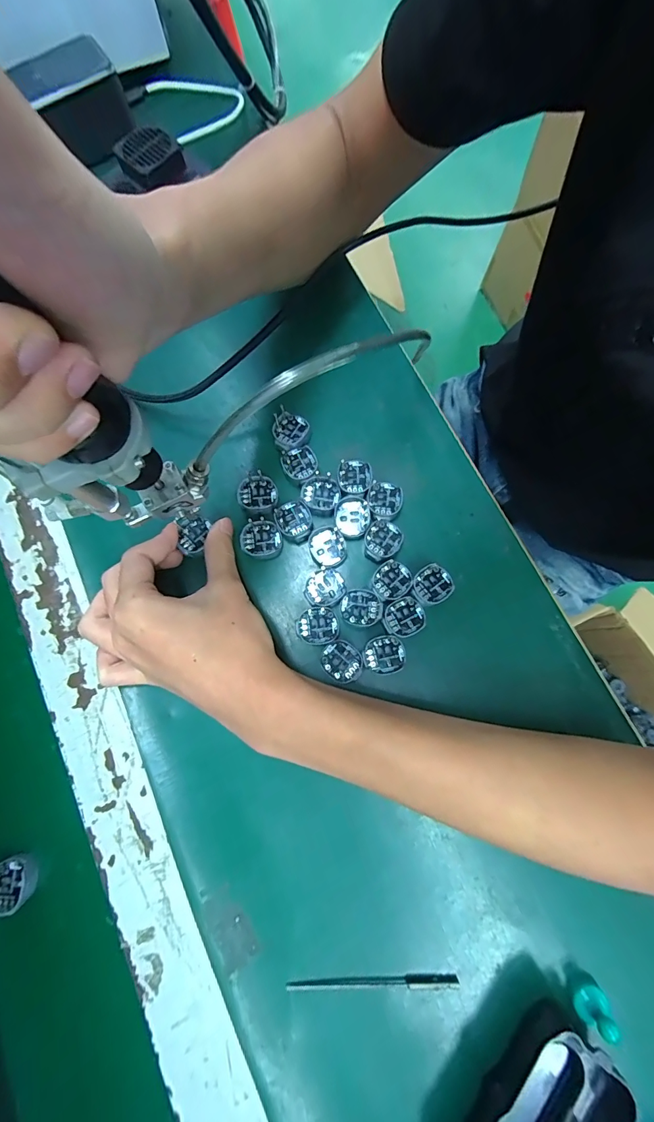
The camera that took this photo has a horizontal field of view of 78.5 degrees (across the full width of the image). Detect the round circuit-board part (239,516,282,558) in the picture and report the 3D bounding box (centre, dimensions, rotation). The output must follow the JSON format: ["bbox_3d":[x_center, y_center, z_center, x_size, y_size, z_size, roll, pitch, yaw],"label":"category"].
[{"bbox_3d":[-0.047,-0.017,0.282,0.028,0.004,0.027,0,78,1],"label":"round circuit-board part"}]

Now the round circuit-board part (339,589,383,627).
[{"bbox_3d":[0.023,0.032,0.270,0.028,0.004,0.024,2,78,1],"label":"round circuit-board part"}]

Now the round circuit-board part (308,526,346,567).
[{"bbox_3d":[0.000,-0.010,0.281,0.025,0.004,0.028,-13,78,-2],"label":"round circuit-board part"}]

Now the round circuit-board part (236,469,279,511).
[{"bbox_3d":[-0.050,-0.049,0.288,0.028,0.004,0.027,0,78,1],"label":"round circuit-board part"}]

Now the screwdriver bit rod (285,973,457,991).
[{"bbox_3d":[0.027,0.246,0.232,0.098,0.004,0.007,-2,78,0],"label":"screwdriver bit rod"}]

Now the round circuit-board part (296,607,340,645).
[{"bbox_3d":[-0.006,0.043,0.268,0.028,0.004,0.024,1,78,1],"label":"round circuit-board part"}]

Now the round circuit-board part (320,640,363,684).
[{"bbox_3d":[0.009,0.066,0.263,0.025,0.004,0.027,0,78,1],"label":"round circuit-board part"}]

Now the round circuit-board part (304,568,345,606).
[{"bbox_3d":[-0.002,0.018,0.274,0.028,0.004,0.024,-24,79,-4],"label":"round circuit-board part"}]

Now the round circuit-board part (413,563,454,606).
[{"bbox_3d":[0.072,0.017,0.277,0.027,0.011,0.024,-41,80,-7],"label":"round circuit-board part"}]

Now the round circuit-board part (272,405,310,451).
[{"bbox_3d":[-0.027,-0.099,0.298,0.026,0.006,0.032,-8,78,-1],"label":"round circuit-board part"}]

